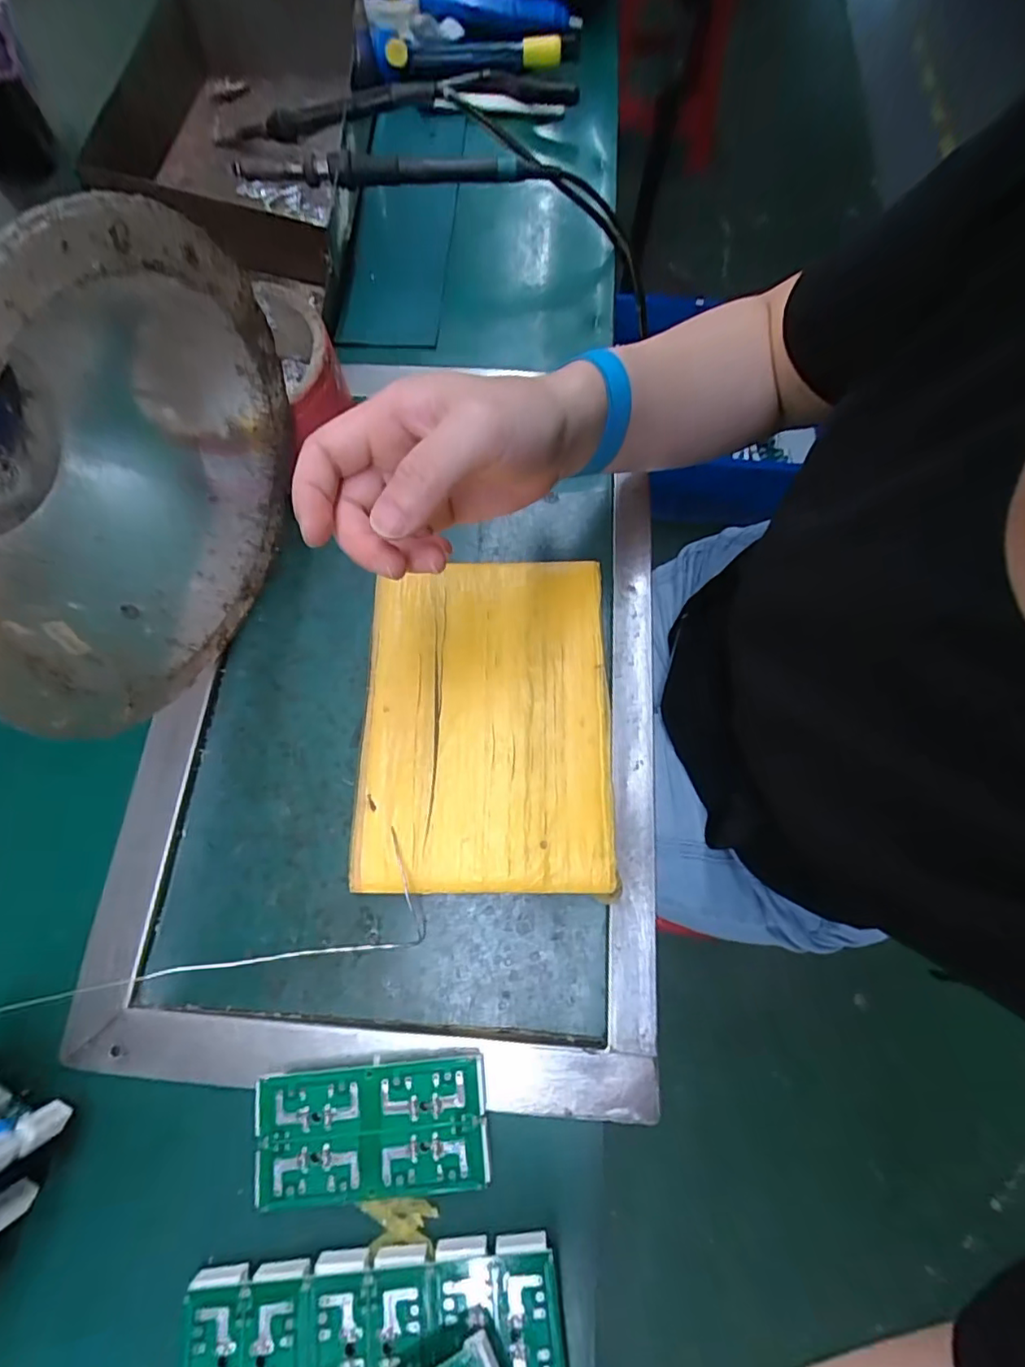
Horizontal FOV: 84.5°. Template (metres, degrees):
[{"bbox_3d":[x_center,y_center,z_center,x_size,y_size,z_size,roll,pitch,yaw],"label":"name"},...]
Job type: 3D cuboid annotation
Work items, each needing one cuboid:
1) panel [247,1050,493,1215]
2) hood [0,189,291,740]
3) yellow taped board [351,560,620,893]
[{"bbox_3d":[-0.065,0.208,0.265,0.105,0.018,0.052,-5,72,-3],"label":"panel"},{"bbox_3d":[-0.214,-0.097,0.265,0.136,0.219,0.203,18,72,4],"label":"hood"},{"bbox_3d":[-0.016,0.017,0.329,0.138,0.013,0.194,0,72,-2],"label":"yellow taped board"}]

